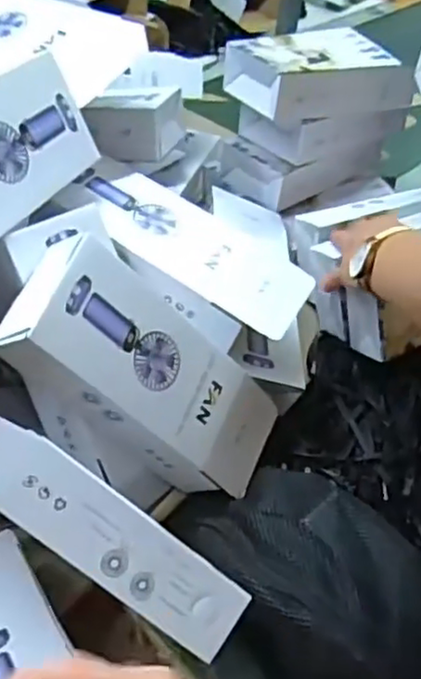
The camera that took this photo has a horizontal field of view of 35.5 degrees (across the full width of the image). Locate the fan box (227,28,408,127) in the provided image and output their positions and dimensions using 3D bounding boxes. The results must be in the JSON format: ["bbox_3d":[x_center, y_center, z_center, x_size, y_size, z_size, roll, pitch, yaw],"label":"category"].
[{"bbox_3d":[0.115,-0.308,0.764,0.178,0.062,0.101,-20,51,-25],"label":"fan box"}]

